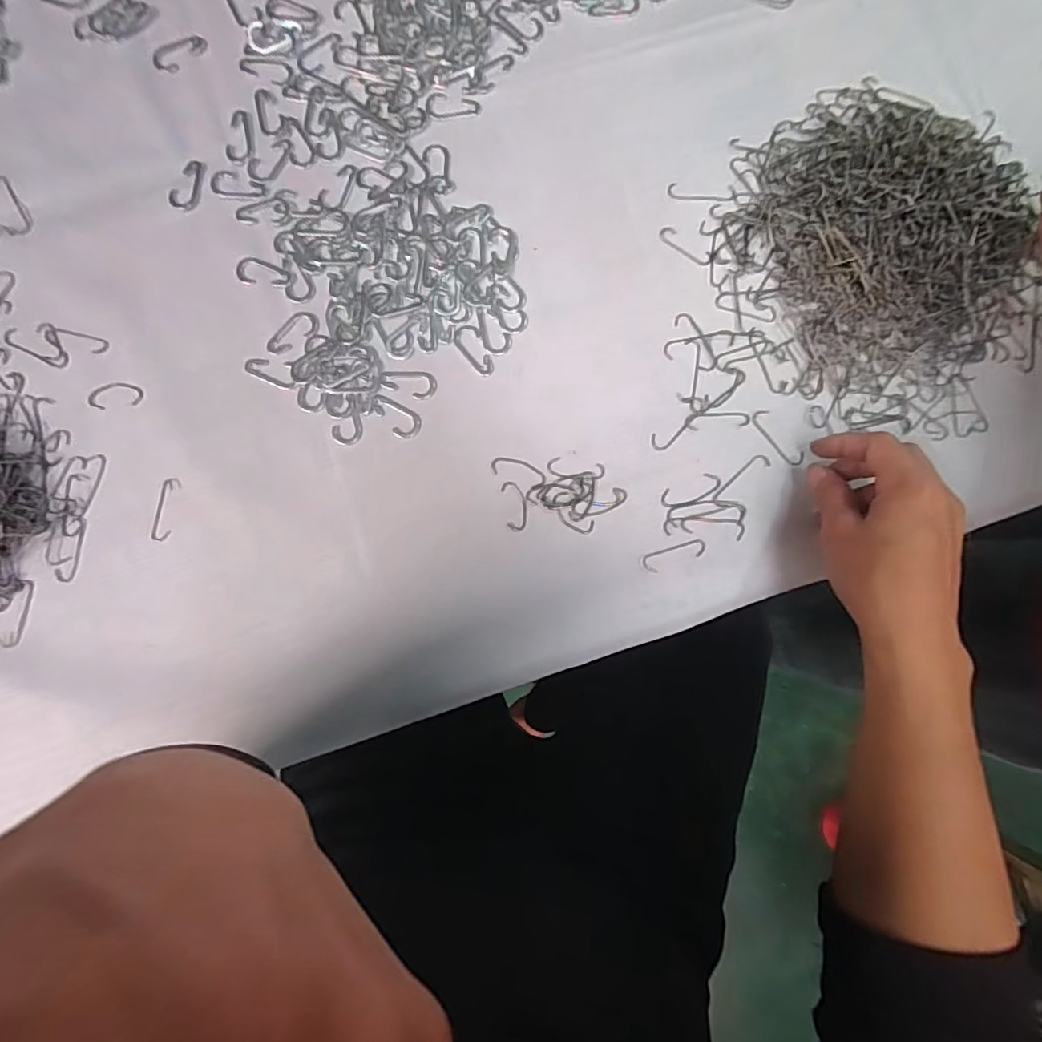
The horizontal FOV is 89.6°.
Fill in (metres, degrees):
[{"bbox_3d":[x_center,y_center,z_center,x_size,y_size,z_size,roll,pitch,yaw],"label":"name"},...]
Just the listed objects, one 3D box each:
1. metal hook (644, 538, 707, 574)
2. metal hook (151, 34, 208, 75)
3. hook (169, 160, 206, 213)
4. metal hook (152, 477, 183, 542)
[{"bbox_3d":[0.099,0.022,0.335,0.042,0.004,0.013,-20,86,-3],"label":"metal hook"},{"bbox_3d":[-0.233,-0.320,0.357,0.036,0.004,0.021,-39,87,-4],"label":"metal hook"},{"bbox_3d":[-0.220,-0.223,0.349,0.018,0.004,0.036,28,85,1],"label":"hook"},{"bbox_3d":[-0.225,-0.007,0.331,0.011,0.004,0.041,7,85,-1],"label":"metal hook"}]

